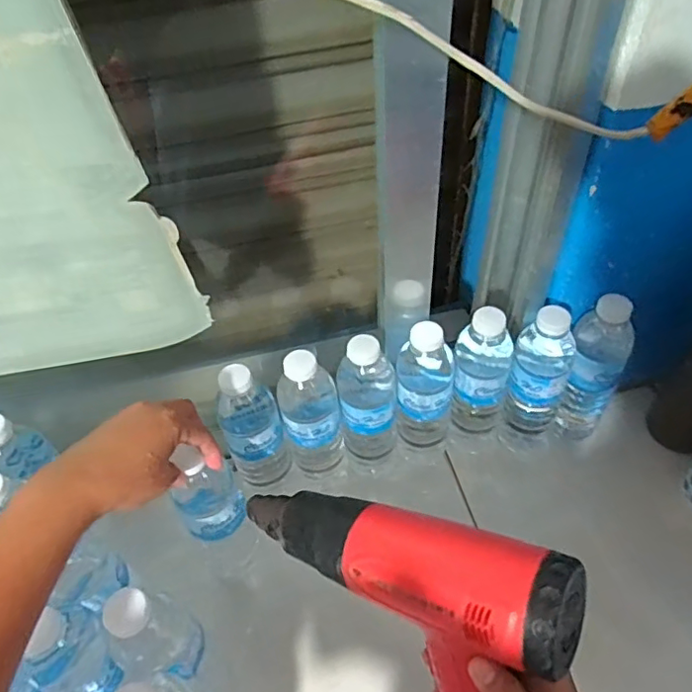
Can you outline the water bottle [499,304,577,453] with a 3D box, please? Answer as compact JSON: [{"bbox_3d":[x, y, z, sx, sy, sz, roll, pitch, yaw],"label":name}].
[{"bbox_3d":[0.203,0.048,0.615,0.058,0.205,0.060,23,54,23],"label":"water bottle"}]

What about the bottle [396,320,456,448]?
[{"bbox_3d":[0.084,0.057,0.609,0.060,0.191,0.050,3,49,7],"label":"bottle"}]

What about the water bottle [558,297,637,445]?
[{"bbox_3d":[0.265,0.032,0.616,0.058,0.196,0.054,24,54,23],"label":"water bottle"}]

